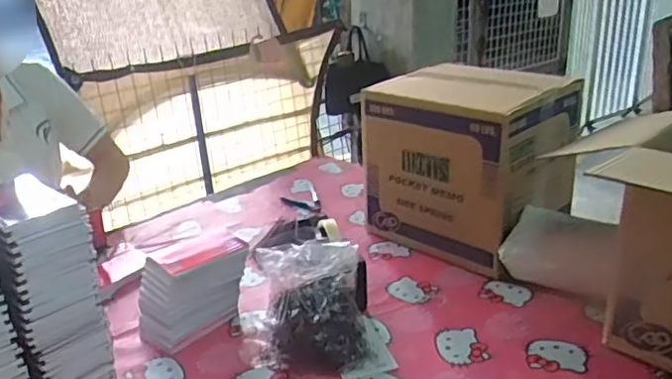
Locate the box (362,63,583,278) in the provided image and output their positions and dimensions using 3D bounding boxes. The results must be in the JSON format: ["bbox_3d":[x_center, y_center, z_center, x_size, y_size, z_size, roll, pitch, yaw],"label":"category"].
[{"bbox_3d":[0.249,-0.059,1.155,0.324,0.311,0.268,18,29,39],"label":"box"}]

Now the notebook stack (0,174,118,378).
[{"bbox_3d":[-0.365,0.136,0.758,0.111,0.293,0.177,-17,27,-33],"label":"notebook stack"}]

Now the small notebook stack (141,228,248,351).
[{"bbox_3d":[-0.214,0.149,0.922,0.090,0.134,0.164,18,29,38],"label":"small notebook stack"}]

